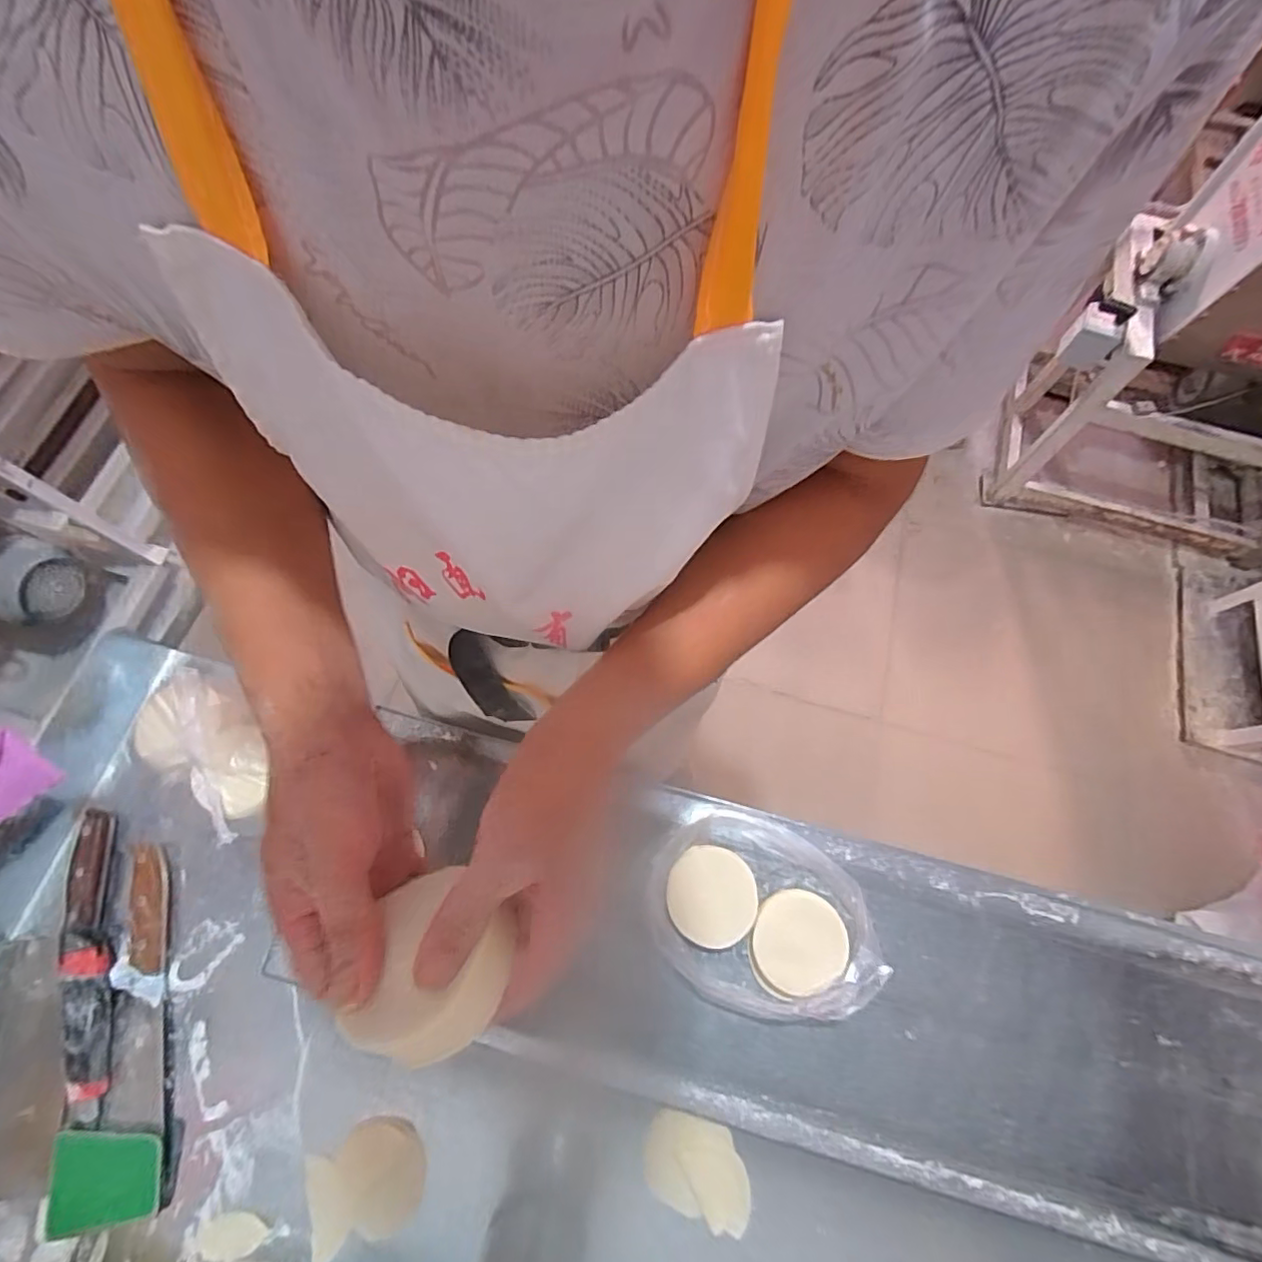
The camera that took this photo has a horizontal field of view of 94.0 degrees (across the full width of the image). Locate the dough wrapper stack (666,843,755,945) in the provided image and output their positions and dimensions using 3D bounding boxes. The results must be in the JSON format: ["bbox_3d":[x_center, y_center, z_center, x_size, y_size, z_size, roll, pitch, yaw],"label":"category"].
[{"bbox_3d":[0.077,0.257,0.576,0.082,0.029,0.087,-1,72,-3],"label":"dough wrapper stack"}]

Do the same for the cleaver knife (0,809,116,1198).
[{"bbox_3d":[-0.566,0.346,0.567,0.103,0.044,0.324,-1,72,-3],"label":"cleaver knife"}]

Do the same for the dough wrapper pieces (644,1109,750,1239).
[{"bbox_3d":[0.061,0.480,0.526,0.101,0.010,0.074,25,73,6],"label":"dough wrapper pieces"}]

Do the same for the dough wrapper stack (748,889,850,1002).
[{"bbox_3d":[0.158,0.297,0.561,0.088,0.020,0.087,-11,55,-4],"label":"dough wrapper stack"}]

